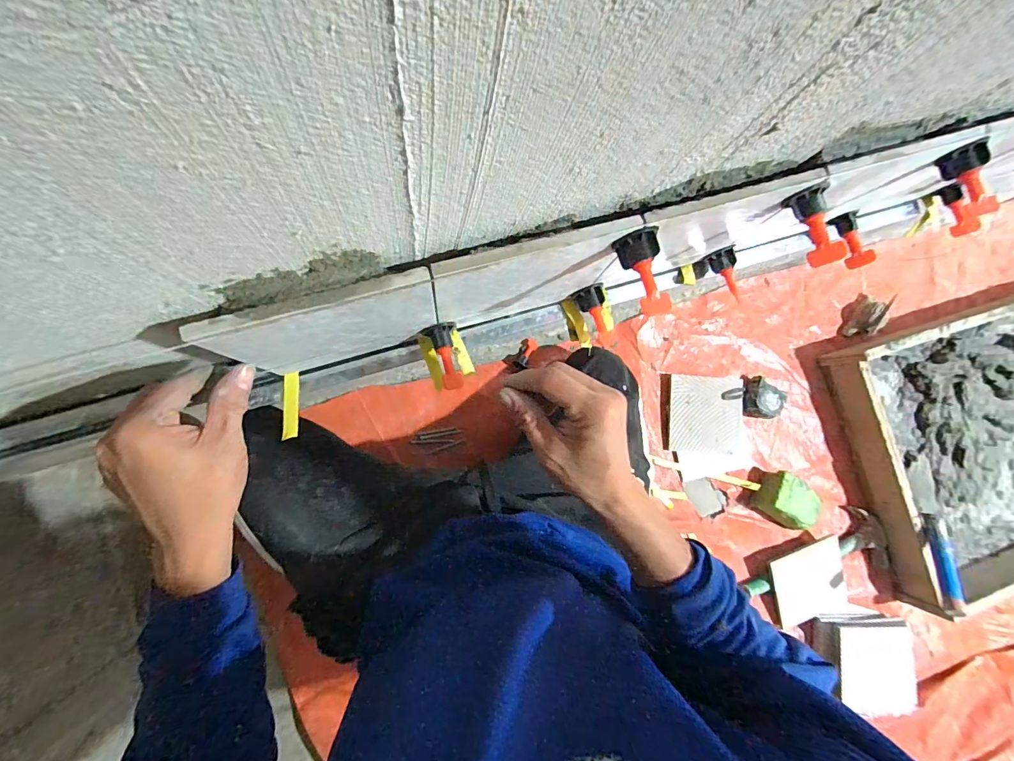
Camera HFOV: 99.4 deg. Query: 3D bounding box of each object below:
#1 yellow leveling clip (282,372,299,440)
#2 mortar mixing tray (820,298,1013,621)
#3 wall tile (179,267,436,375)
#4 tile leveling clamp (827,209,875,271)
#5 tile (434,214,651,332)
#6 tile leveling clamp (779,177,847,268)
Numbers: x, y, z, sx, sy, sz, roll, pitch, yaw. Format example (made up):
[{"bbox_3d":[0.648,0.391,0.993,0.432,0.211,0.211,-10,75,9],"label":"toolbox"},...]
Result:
[{"bbox_3d":[-0.197,0.023,0.393,0.013,0.008,0.060,-2,85,-8],"label":"yellow leveling clip"},{"bbox_3d":[1.125,0.111,0.933,0.869,0.143,0.572,-16,87,-9],"label":"mortar mixing tray"},{"bbox_3d":[-0.127,-0.039,0.327,0.146,0.137,0.015,-18,87,-9],"label":"wall tile"},{"bbox_3d":[0.374,-0.152,0.468,0.021,0.030,0.061,-26,89,-9],"label":"tile leveling clamp"},{"bbox_3d":[0.016,-0.080,0.347,0.148,0.144,0.017,-15,87,-8],"label":"tile"},{"bbox_3d":[0.243,-0.120,0.334,0.026,0.025,0.060,-22,88,-9],"label":"tile leveling clamp"}]

